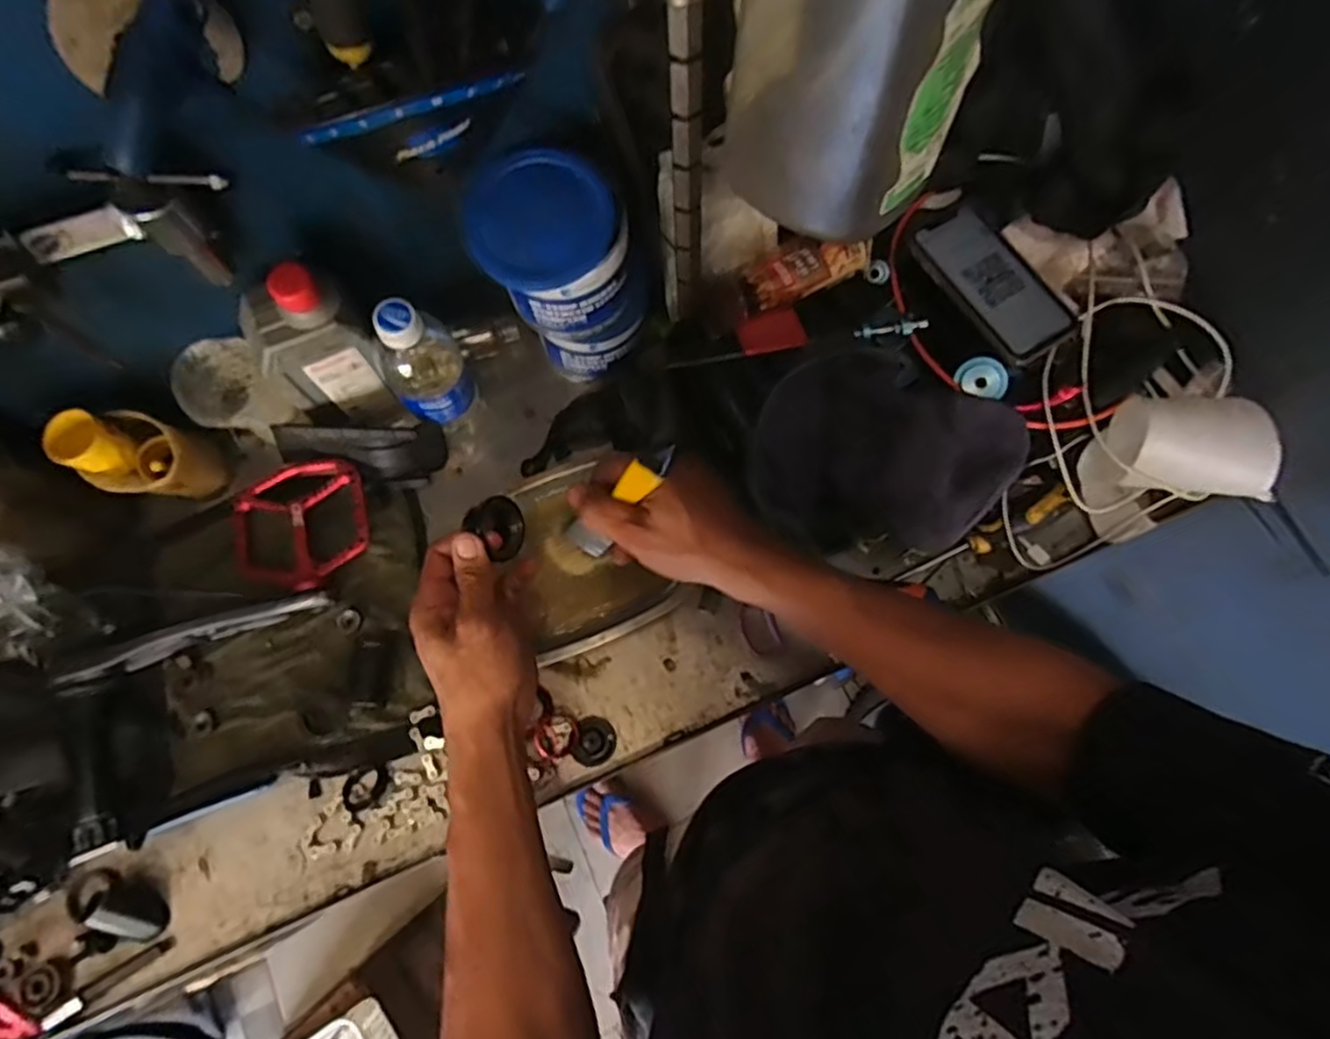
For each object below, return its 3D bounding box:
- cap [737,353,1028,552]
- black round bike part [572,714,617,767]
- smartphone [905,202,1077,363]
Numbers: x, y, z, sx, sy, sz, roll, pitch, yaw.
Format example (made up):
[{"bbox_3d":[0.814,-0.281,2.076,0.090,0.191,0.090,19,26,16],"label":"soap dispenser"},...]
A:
[{"bbox_3d":[0.182,-0.062,0.548,0.219,0.068,0.163,-2,76,-2],"label":"cap"},{"bbox_3d":[-0.057,0.182,0.561,0.033,0.010,0.038,12,75,1],"label":"black round bike part"},{"bbox_3d":[0.280,-0.202,0.580,0.080,0.011,0.145,-36,79,-10],"label":"smartphone"}]

